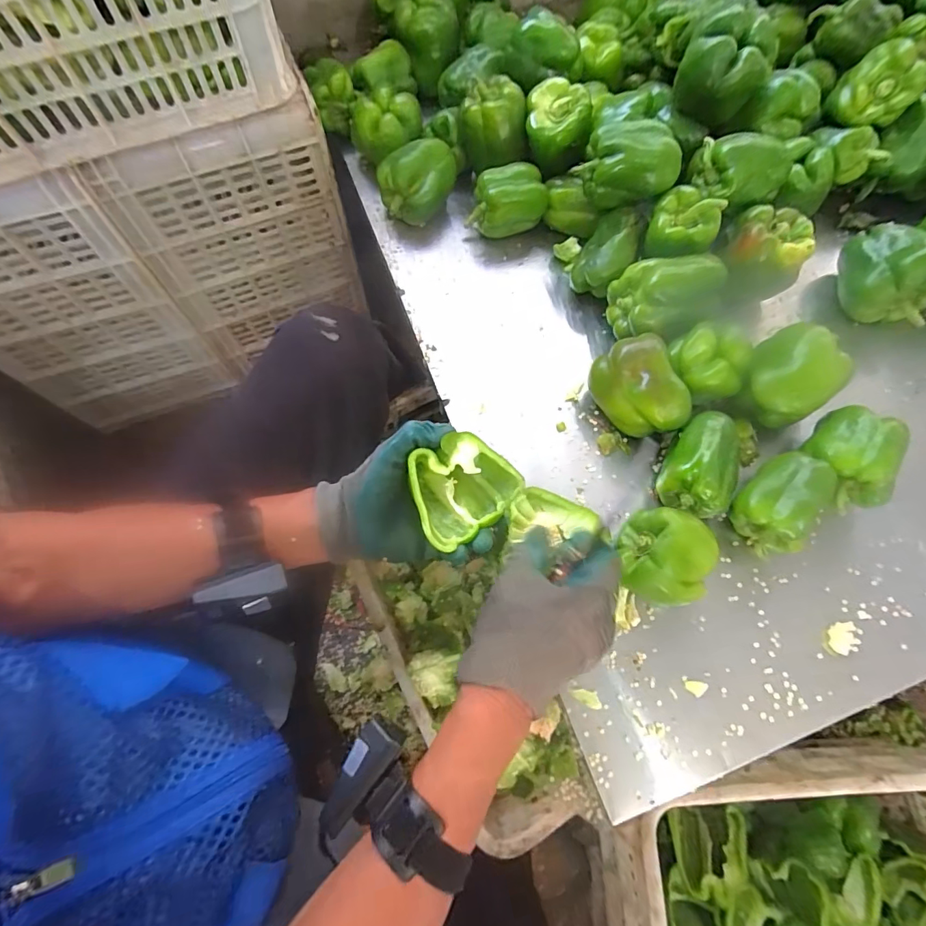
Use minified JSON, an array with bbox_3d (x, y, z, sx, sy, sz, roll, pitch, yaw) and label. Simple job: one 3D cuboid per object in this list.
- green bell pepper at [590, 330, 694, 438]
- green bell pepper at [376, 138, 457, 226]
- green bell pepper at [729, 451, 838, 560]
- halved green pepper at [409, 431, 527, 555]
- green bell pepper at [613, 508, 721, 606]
[{"bbox_3d":[0.189,-0.078,0.510,0.071,0.066,0.107,-25,70,-10],"label":"green bell pepper"},{"bbox_3d":[-0.056,-0.361,0.625,0.098,0.078,0.067,-27,71,-11],"label":"green bell pepper"},{"bbox_3d":[0.319,0.040,0.471,0.093,0.063,0.077,-34,72,-13],"label":"green bell pepper"},{"bbox_3d":[-0.001,0.022,0.444,0.098,0.048,0.085,-30,71,-12],"label":"halved green pepper"},{"bbox_3d":[0.191,0.091,0.452,0.080,0.066,0.077,0,68,-1],"label":"green bell pepper"}]

